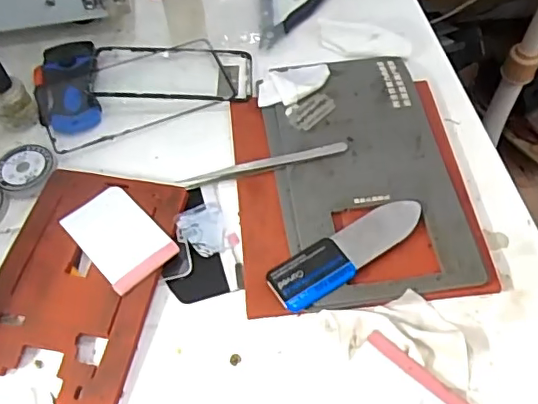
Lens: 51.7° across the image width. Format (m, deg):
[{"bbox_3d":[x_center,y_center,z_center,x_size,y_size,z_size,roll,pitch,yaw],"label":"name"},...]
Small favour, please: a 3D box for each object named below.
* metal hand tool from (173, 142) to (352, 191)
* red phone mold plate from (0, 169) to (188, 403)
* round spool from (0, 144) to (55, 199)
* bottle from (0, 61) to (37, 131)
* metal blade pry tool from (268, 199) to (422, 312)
[{"bbox_3d":[-0.004,-0.029,0.421,0.127,0.008,0.011,-11,57,-7],"label":"metal hand tool"},{"bbox_3d":[-0.133,0.050,0.386,0.111,0.010,0.169,10,58,7],"label":"red phone mold plate"},{"bbox_3d":[-0.194,-0.027,0.438,0.043,0.004,0.046,26,61,16],"label":"round spool"},{"bbox_3d":[-0.213,-0.092,0.442,0.027,0.066,0.026,-5,57,-3],"label":"bottle"},{"bbox_3d":[0.056,0.032,0.382,0.118,0.009,0.033,-28,61,-17],"label":"metal blade pry tool"}]

